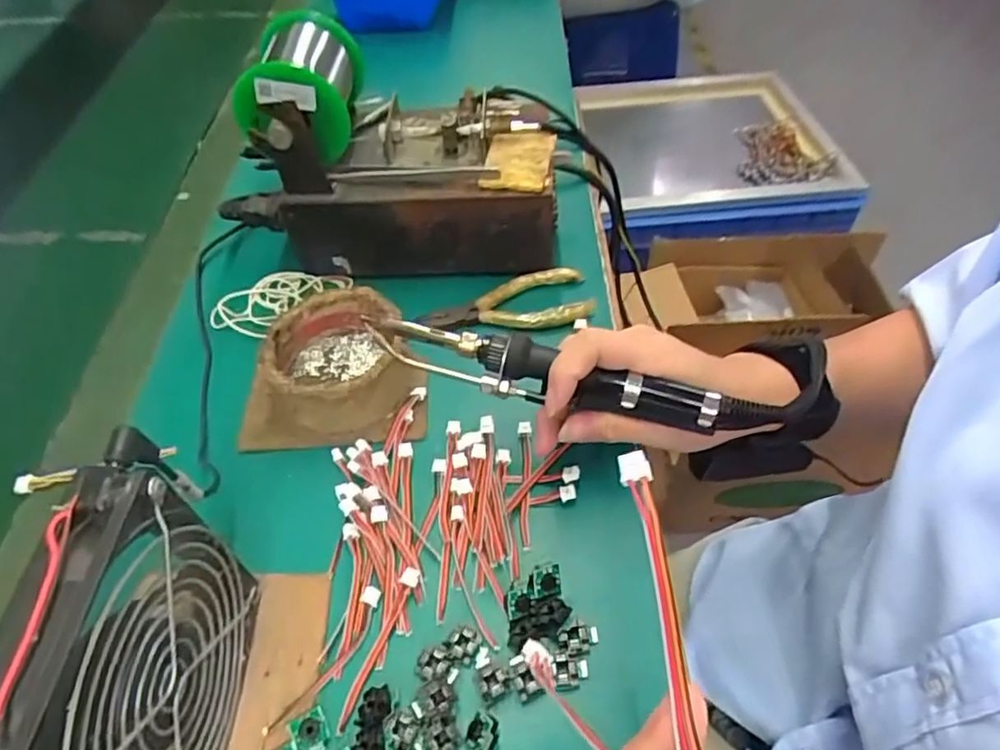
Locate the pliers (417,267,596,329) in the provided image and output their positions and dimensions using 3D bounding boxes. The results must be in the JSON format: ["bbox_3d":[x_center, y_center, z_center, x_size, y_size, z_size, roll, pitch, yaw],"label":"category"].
[{"bbox_3d":[0.004,-0.048,0.423,0.111,0.012,0.044,-8,52,-6],"label":"pliers"}]

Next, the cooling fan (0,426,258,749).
[{"bbox_3d":[-0.133,0.111,0.230,0.031,0.128,0.122,1,52,2],"label":"cooling fan"}]

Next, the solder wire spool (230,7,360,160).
[{"bbox_3d":[-0.130,-0.188,0.411,0.070,0.059,0.093,-3,52,-1],"label":"solder wire spool"}]

